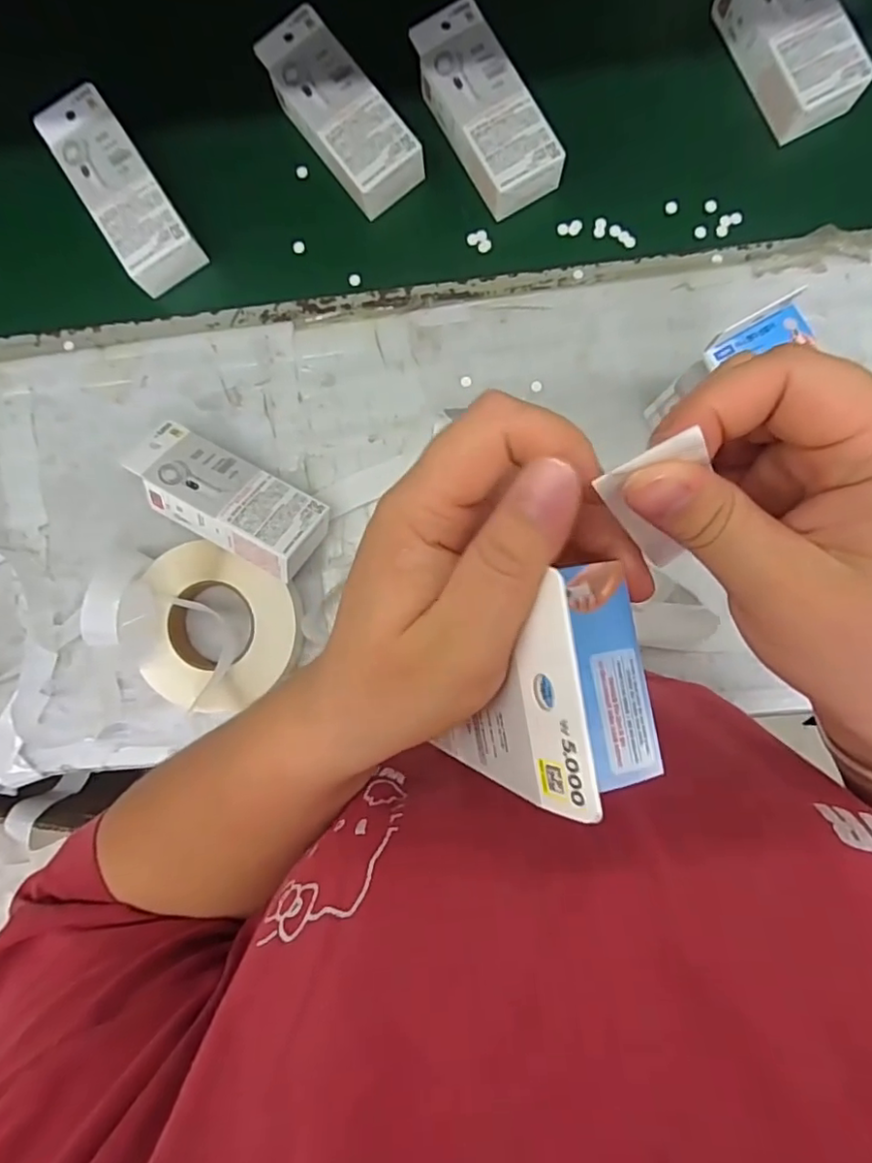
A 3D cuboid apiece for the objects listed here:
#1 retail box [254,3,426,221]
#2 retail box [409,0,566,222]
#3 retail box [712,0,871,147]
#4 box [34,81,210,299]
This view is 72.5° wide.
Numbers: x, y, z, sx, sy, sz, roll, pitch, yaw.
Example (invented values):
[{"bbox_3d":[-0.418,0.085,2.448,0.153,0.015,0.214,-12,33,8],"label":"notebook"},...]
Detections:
[{"bbox_3d":[-0.092,-0.440,0.566,0.072,0.050,0.174,-38,85,1],"label":"retail box"},{"bbox_3d":[0.046,-0.434,0.557,0.073,0.051,0.176,-31,86,1],"label":"retail box"},{"bbox_3d":[0.317,-0.505,0.545,0.071,0.053,0.183,-26,86,2],"label":"retail box"},{"bbox_3d":[-0.299,-0.371,0.573,0.066,0.053,0.182,-33,86,1],"label":"box"}]

